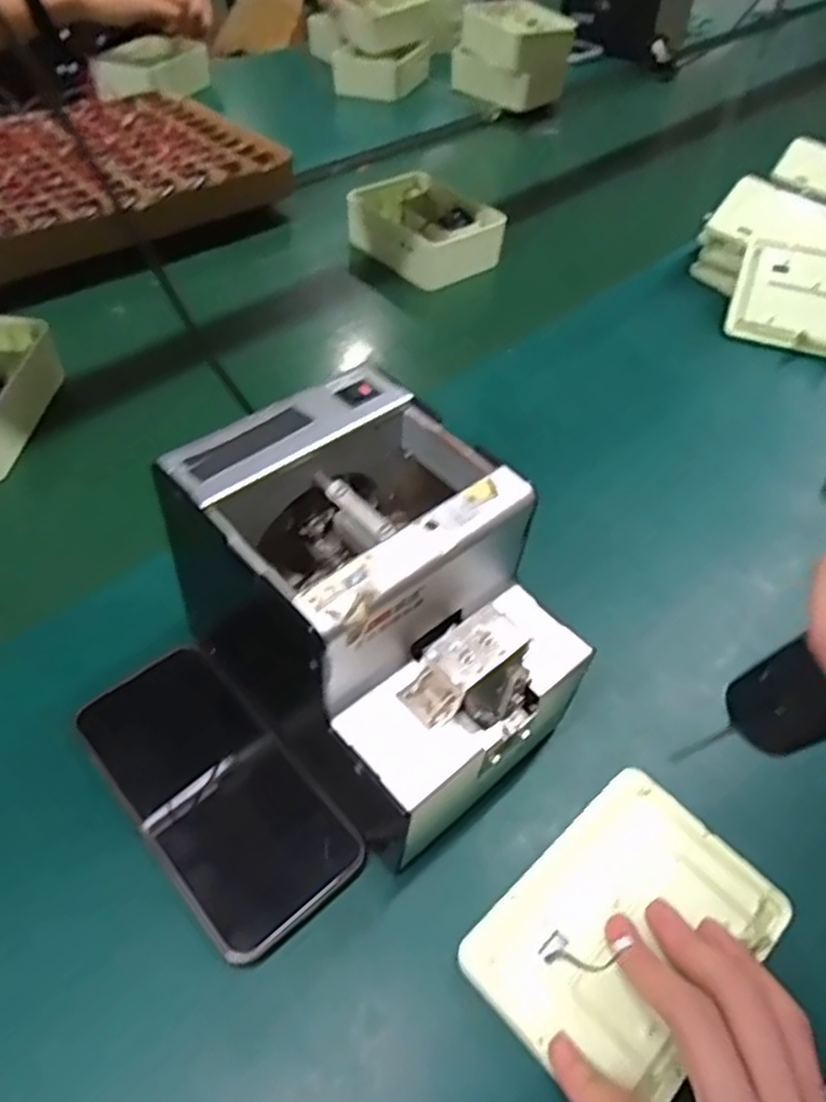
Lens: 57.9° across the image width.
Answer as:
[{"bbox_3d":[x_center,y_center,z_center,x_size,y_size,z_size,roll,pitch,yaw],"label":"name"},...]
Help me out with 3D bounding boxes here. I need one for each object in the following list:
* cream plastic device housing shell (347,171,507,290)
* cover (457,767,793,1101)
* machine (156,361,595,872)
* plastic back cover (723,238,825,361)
[{"bbox_3d":[0.015,-0.341,0.780,0.145,0.056,0.110,37,57,27],"label":"cream plastic device housing shell"},{"bbox_3d":[0.100,0.173,0.344,0.134,0.010,0.095,-34,58,-28],"label":"cover"},{"bbox_3d":[-0.013,0.030,0.373,0.130,0.151,0.169,-34,58,-28],"label":"machine"},{"bbox_3d":[0.370,-0.232,0.692,0.136,0.013,0.101,17,87,11],"label":"plastic back cover"}]

